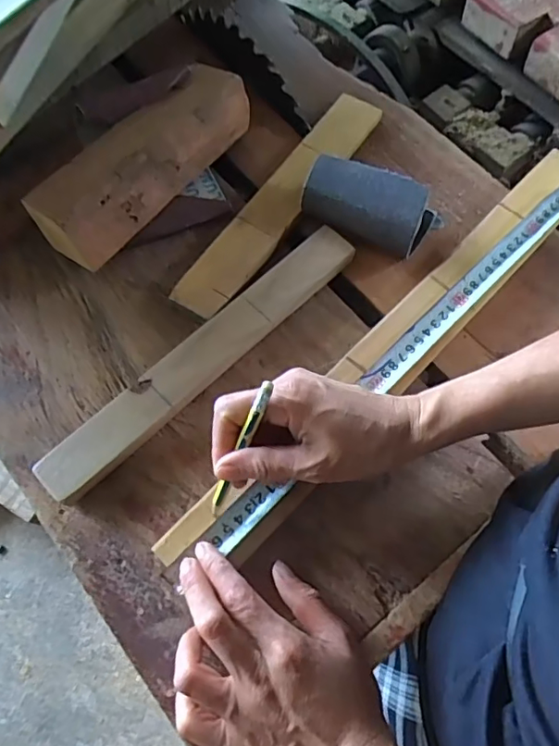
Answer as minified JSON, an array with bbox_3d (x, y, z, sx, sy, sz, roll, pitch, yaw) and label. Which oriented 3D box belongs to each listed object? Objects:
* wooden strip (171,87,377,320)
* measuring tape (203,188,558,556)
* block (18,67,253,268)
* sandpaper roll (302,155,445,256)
[{"bbox_3d":[0.004,-0.154,0.479,0.045,0.018,0.270,33,72,11],"label":"wooden strip"},{"bbox_3d":[0.108,-0.027,0.418,0.019,0.005,0.424,41,73,21],"label":"measuring tape"},{"bbox_3d":[-0.113,-0.183,0.457,0.068,0.051,0.204,37,72,12],"label":"block"},{"bbox_3d":[0.078,-0.140,0.460,0.114,0.039,0.060,23,70,8],"label":"sandpaper roll"}]

